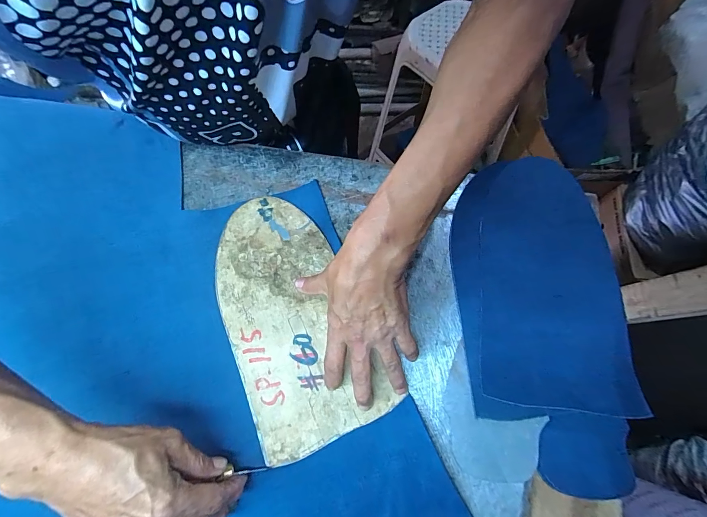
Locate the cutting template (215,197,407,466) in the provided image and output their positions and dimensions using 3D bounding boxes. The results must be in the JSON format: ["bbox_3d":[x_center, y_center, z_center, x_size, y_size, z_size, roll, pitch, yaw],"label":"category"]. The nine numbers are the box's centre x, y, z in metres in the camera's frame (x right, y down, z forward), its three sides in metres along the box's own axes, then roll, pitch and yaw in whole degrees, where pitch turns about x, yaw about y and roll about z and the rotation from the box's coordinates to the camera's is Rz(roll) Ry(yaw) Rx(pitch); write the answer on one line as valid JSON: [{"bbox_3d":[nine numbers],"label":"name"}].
[{"bbox_3d":[-0.076,0.062,0.381,0.141,0.004,0.277,-25,75,-7],"label":"cutting template"}]

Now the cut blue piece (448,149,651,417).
[{"bbox_3d":[0.199,0.023,0.378,0.162,0.025,0.276,-4,74,0],"label":"cut blue piece"}]

